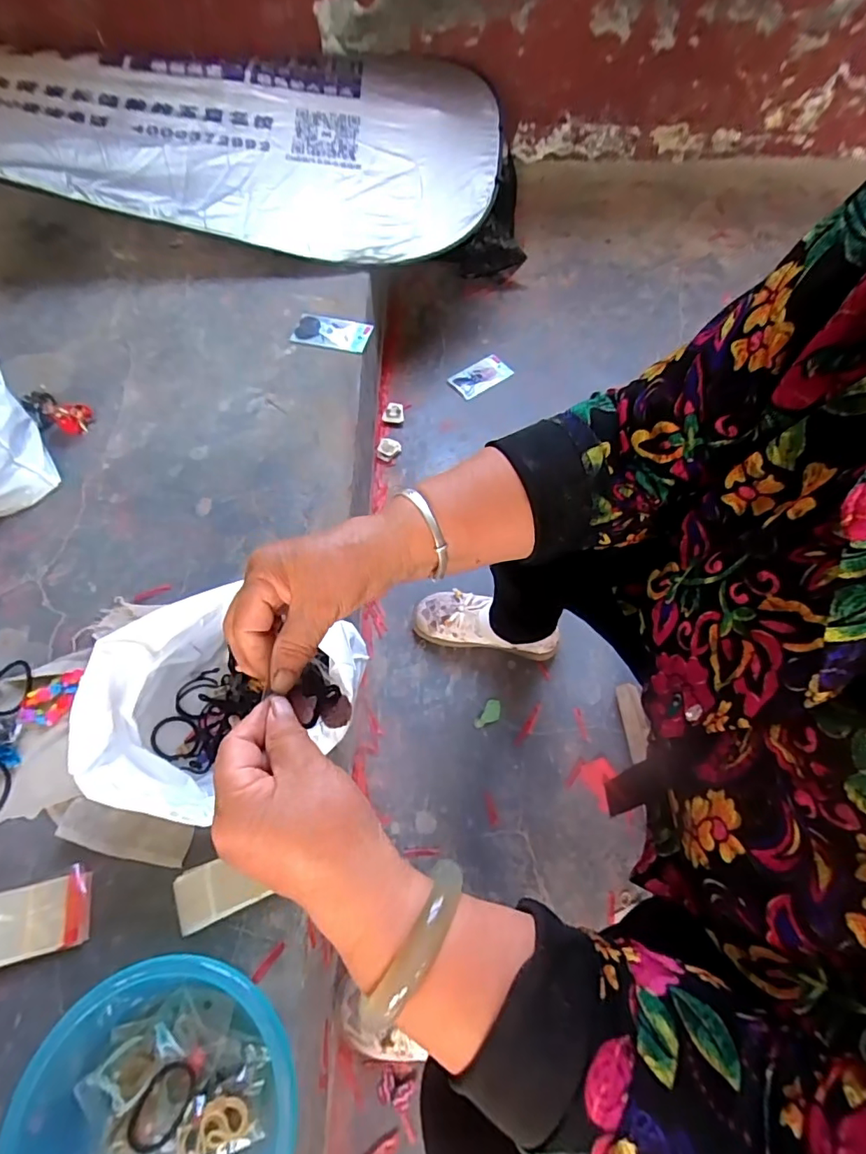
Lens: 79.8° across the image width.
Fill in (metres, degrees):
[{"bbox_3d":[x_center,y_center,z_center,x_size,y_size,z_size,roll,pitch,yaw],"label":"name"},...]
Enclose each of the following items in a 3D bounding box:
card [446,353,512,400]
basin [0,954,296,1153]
[{"bbox_3d":[0.106,-0.446,1.151,0.133,0.008,0.070,-34,78,-11],"label":"card"},{"bbox_3d":[-0.237,0.451,0.439,0.221,0.078,0.216,0,63,0],"label":"basin"}]

